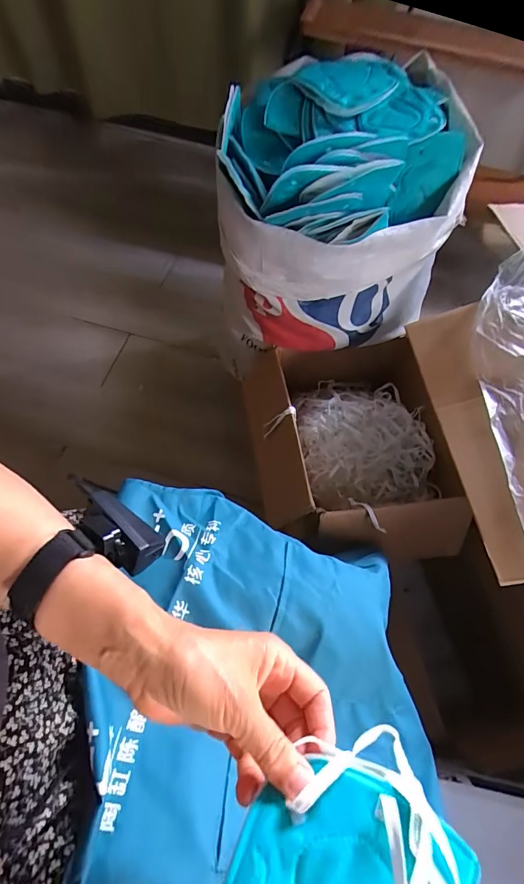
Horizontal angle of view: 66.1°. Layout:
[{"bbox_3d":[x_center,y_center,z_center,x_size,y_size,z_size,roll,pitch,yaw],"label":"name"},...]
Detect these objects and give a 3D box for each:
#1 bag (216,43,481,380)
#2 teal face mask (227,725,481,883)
[{"bbox_3d":[0.131,-0.381,0.702,0.408,0.335,0.342,-14,65,-10],"label":"bag"},{"bbox_3d":[0.041,0.228,0.205,0.129,0.020,0.101,-28,69,-16],"label":"teal face mask"}]

